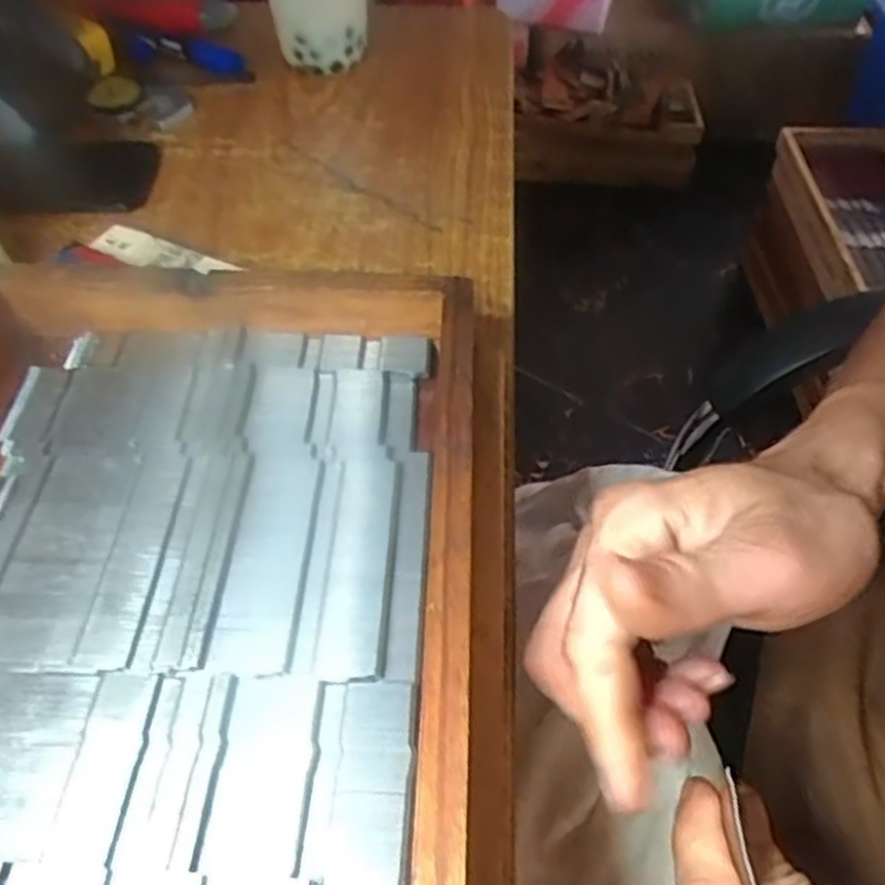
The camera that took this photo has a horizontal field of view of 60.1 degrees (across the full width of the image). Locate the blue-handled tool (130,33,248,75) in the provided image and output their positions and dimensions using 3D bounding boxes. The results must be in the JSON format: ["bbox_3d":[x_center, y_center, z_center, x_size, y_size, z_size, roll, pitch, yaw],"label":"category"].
[{"bbox_3d":[-0.173,-0.265,0.521,0.078,0.016,0.024,3,51,2],"label":"blue-handled tool"}]

